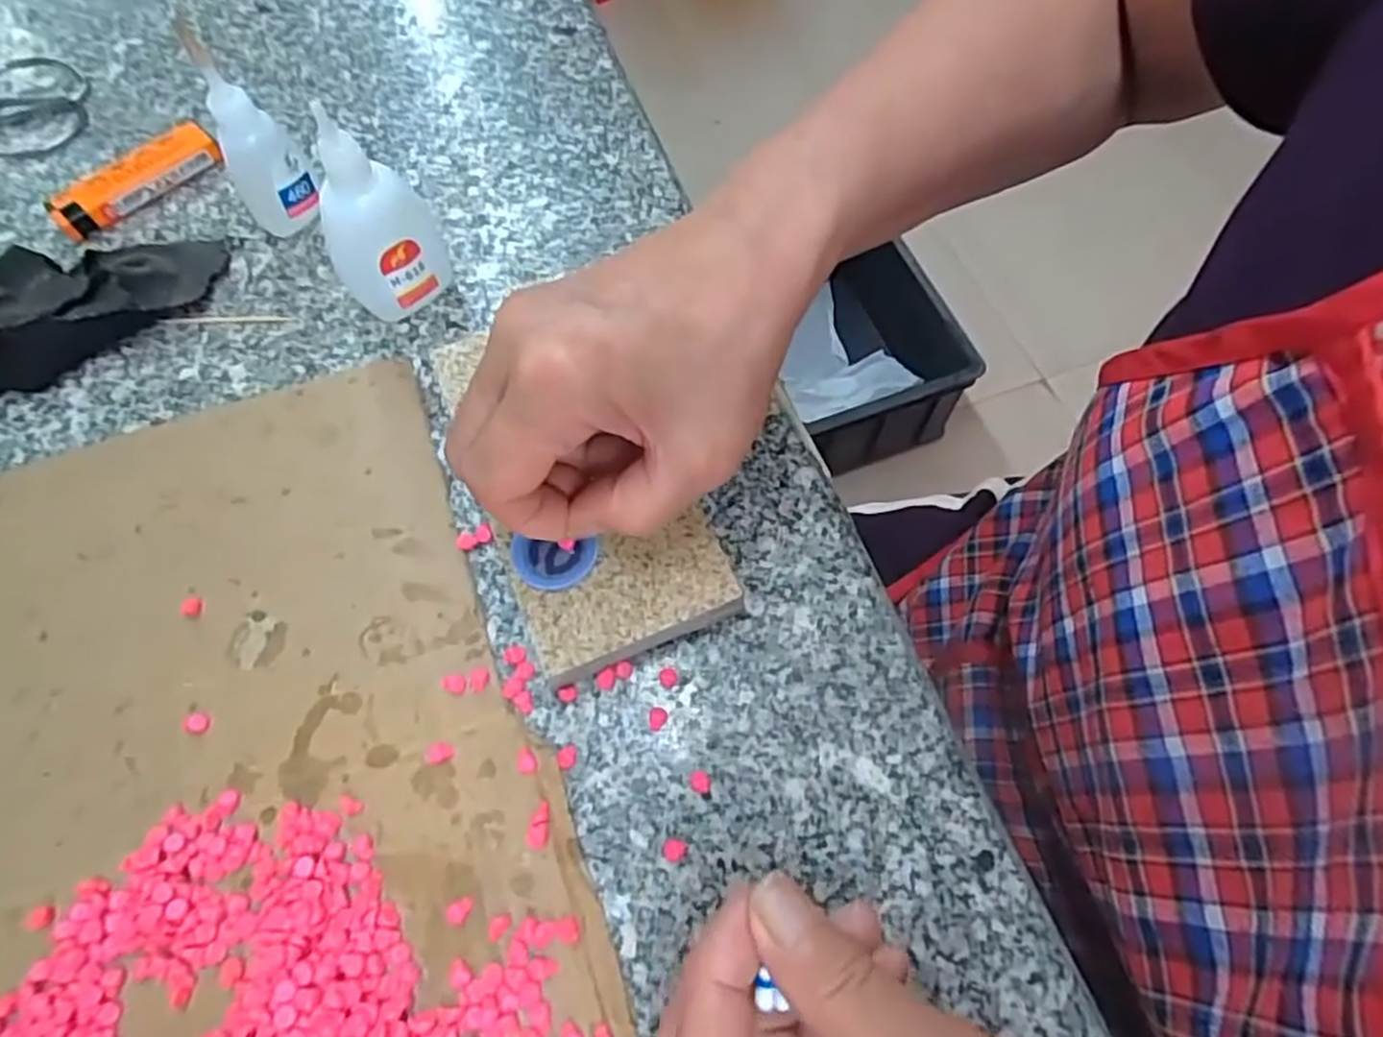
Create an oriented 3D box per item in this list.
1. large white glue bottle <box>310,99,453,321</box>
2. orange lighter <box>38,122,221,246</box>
[{"bbox_3d":[-0.130,-0.125,0.313,0.044,0.079,0.039,-20,66,-9],"label":"large white glue bottle"},{"bbox_3d":[-0.270,-0.165,0.369,0.022,0.014,0.079,40,70,17],"label":"orange lighter"}]

